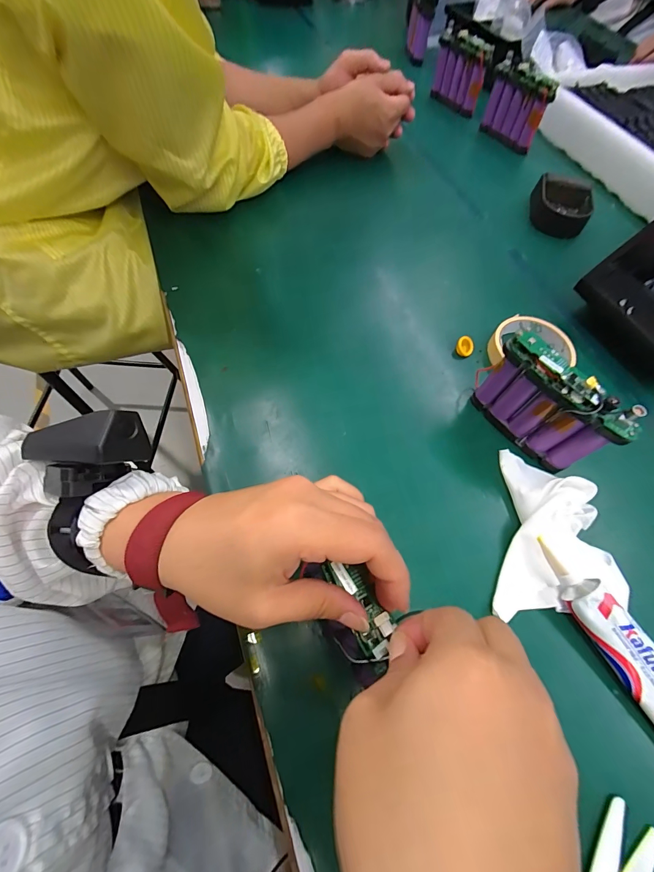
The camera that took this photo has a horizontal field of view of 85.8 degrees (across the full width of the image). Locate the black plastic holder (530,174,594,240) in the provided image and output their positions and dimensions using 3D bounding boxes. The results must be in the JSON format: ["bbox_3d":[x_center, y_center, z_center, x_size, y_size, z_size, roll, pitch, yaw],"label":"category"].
[{"bbox_3d":[0.345,-0.341,0.521,0.087,0.035,0.094,28,65,10],"label":"black plastic holder"}]

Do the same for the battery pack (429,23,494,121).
[{"bbox_3d":[0.244,-0.673,0.653,0.027,0.096,0.119,-31,69,-17],"label":"battery pack"}]

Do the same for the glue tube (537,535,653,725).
[{"bbox_3d":[0.223,0.153,0.258,0.044,0.029,0.166,-25,68,-15],"label":"glue tube"}]

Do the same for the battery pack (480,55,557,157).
[{"bbox_3d":[0.318,-0.561,0.599,0.026,0.093,0.114,-35,71,-19],"label":"battery pack"}]

